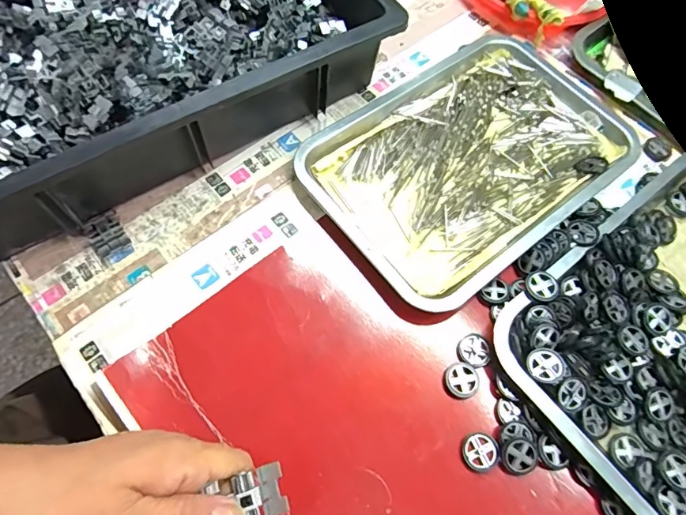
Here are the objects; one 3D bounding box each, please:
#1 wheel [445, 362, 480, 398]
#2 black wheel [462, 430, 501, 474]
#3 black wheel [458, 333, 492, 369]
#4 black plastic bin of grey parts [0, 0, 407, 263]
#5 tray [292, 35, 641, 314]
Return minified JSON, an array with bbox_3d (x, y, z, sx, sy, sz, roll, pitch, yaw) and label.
[{"bbox_3d":[0.096,0.099,0.374,0.026,0.005,0.026,1,65,-2],"label":"wheel"},{"bbox_3d":[0.104,0.147,0.352,0.028,0.004,0.027,1,65,-2],"label":"black wheel"},{"bbox_3d":[0.109,0.077,0.383,0.026,0.007,0.026,1,65,-2],"label":"black wheel"},{"bbox_3d":[-0.205,-0.213,0.454,0.445,0.093,0.307,-31,70,-16],"label":"black plastic bin of grey parts"},{"bbox_3d":[0.132,-0.103,0.461,0.314,0.019,0.210,-35,71,-17],"label":"tray"}]

